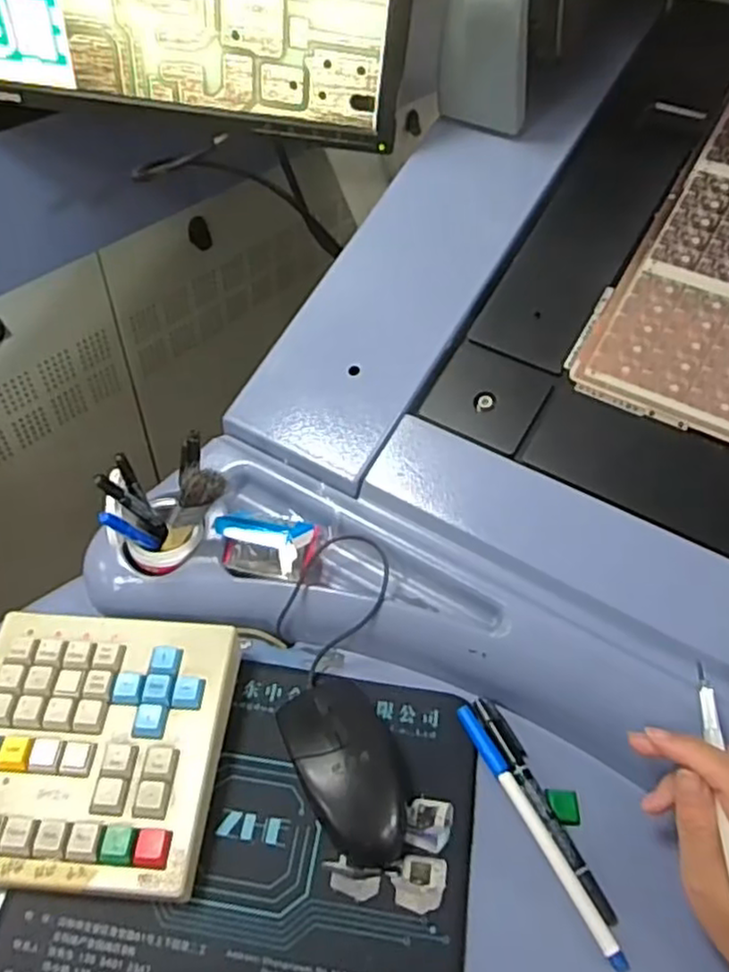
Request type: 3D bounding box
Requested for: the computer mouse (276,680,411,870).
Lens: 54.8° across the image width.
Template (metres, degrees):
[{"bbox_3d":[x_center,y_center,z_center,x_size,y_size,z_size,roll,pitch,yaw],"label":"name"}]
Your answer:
[{"bbox_3d":[-0.008,0.171,0.431,0.060,0.035,0.107,-23,54,-22],"label":"computer mouse"}]

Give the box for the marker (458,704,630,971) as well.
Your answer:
[{"bbox_3d":[0.102,0.204,0.423,0.010,0.010,0.160,-20,52,-20],"label":"marker"}]

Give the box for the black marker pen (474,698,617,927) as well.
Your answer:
[{"bbox_3d":[0.108,0.194,0.433,0.016,0.008,0.141,-17,51,-18],"label":"black marker pen"}]

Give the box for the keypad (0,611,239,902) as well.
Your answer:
[{"bbox_3d":[-0.170,0.156,0.431,0.160,0.029,0.158,5,48,1],"label":"keypad"}]

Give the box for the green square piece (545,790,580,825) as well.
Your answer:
[{"bbox_3d":[0.123,0.199,0.437,0.021,0.006,0.020,5,48,1],"label":"green square piece"}]

